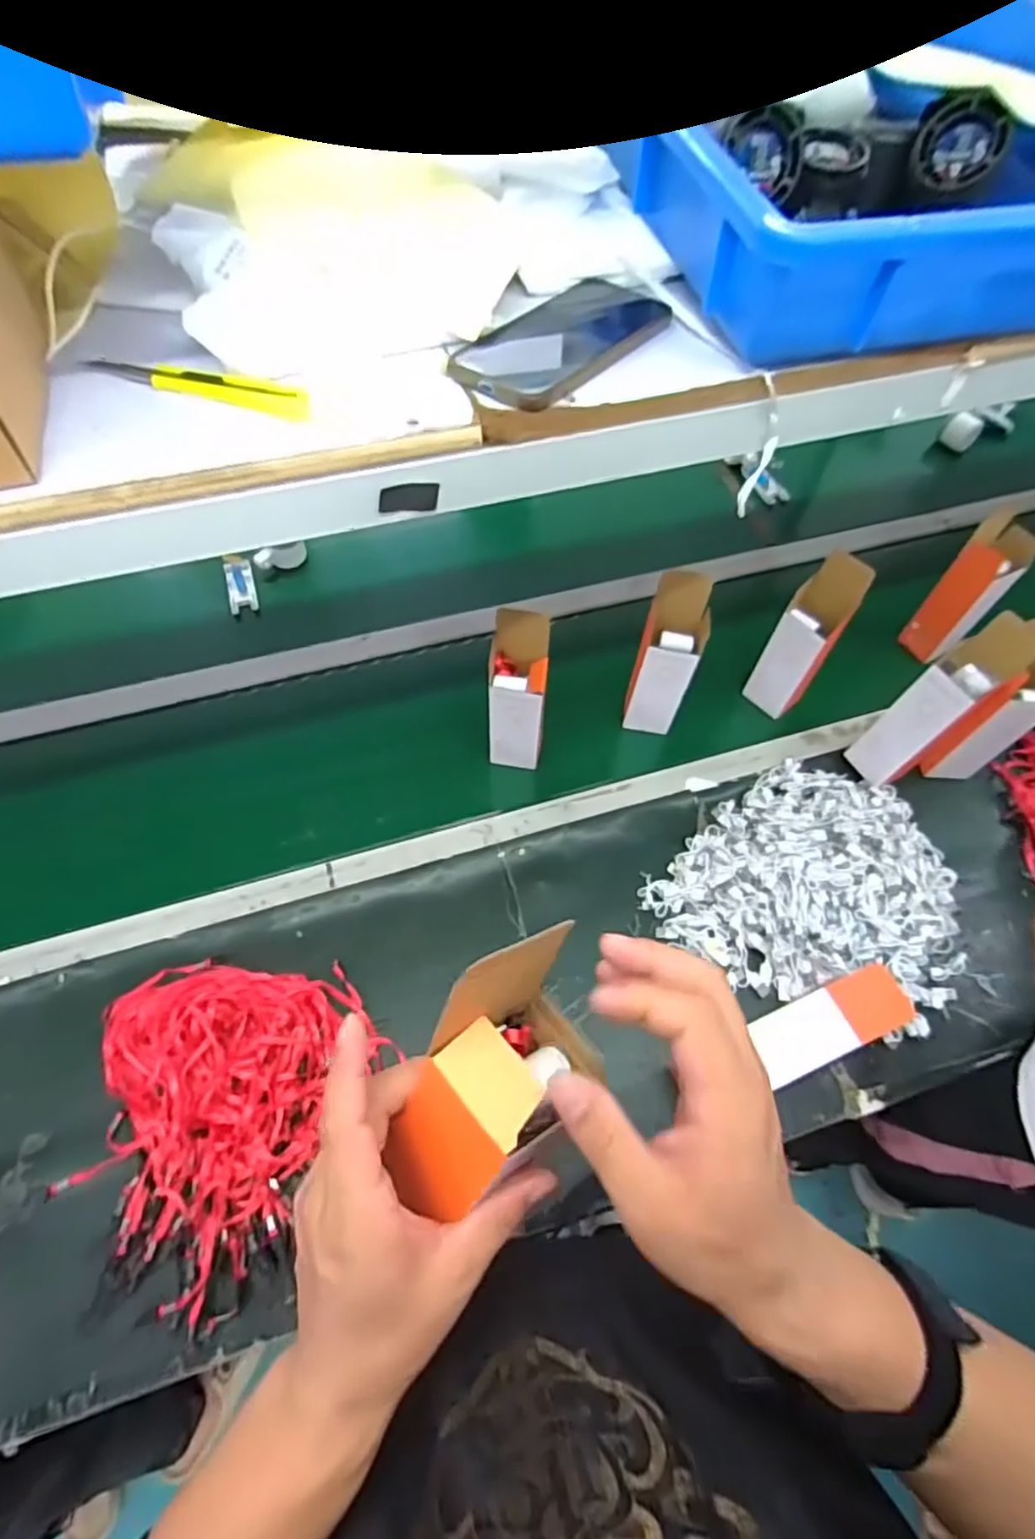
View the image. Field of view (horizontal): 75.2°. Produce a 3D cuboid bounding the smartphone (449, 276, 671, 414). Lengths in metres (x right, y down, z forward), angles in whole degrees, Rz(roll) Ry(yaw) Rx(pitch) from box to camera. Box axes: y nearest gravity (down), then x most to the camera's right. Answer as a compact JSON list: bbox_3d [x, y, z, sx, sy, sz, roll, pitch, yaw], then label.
[{"bbox_3d":[0.036,-0.289,0.447,0.080,0.013,0.168,35,65,17],"label":"smartphone"}]

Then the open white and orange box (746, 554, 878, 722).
[{"bbox_3d":[0.378,-0.166,0.892,0.073,0.244,0.076,31,64,17],"label":"open white and orange box"}]

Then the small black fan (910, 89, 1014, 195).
[{"bbox_3d":[0.297,-0.412,0.449,0.054,0.051,0.028,29,23,23],"label":"small black fan"}]

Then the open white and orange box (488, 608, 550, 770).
[{"bbox_3d":[0.001,-0.089,0.833,0.070,0.217,0.074,4,59,2],"label":"open white and orange box"}]

